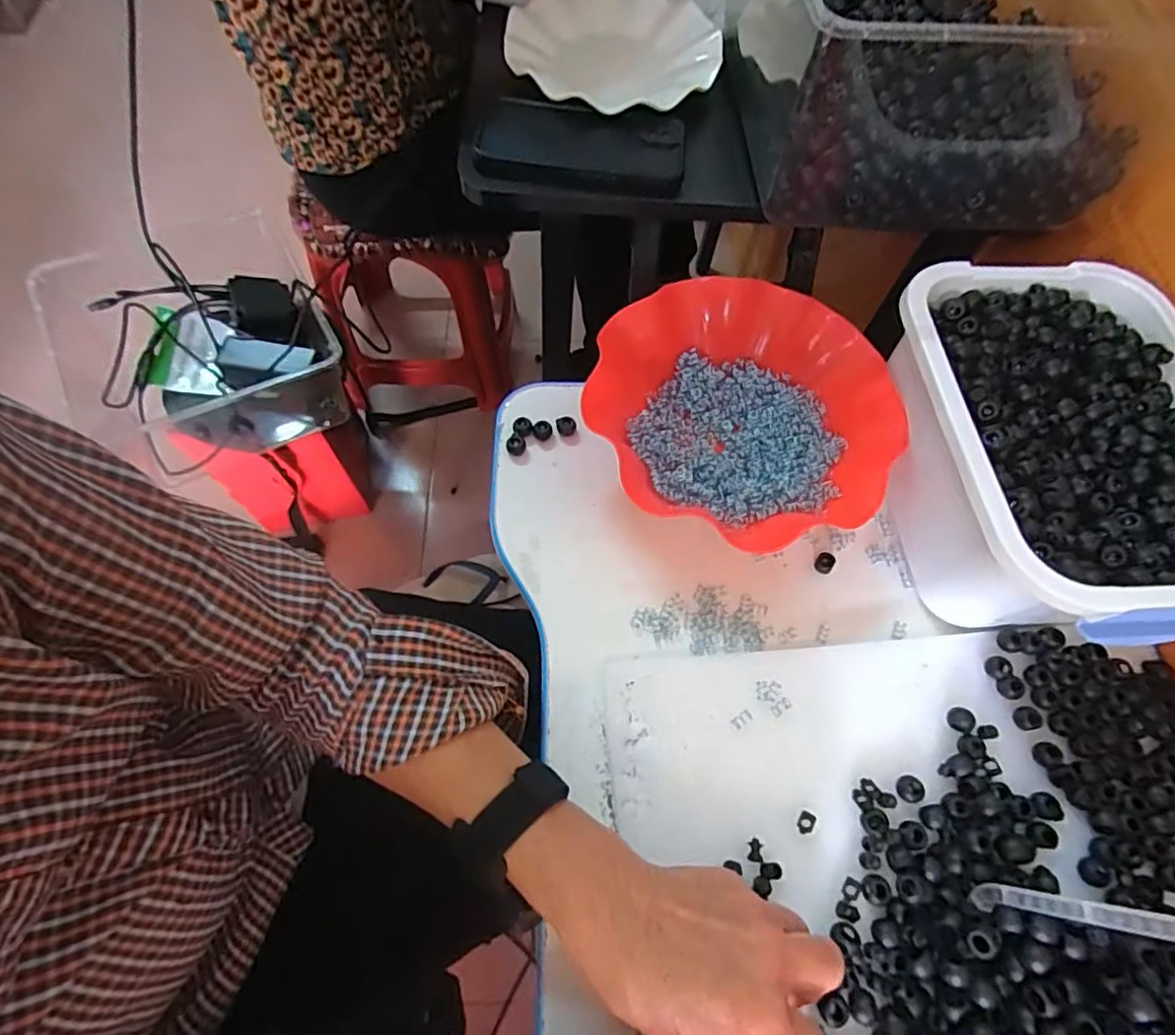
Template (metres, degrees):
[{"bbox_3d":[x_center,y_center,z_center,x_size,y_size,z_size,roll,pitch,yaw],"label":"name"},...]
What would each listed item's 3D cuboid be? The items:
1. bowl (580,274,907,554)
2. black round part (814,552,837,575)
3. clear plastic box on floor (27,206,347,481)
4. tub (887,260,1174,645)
[{"bbox_3d":[0.118,-0.079,0.457,0.207,0.060,0.221,1,65,-3],"label":"bowl"},{"bbox_3d":[0.175,0.034,0.439,0.013,0.011,0.014,0,65,0],"label":"black round part"},{"bbox_3d":[-0.501,-0.219,0.797,0.289,0.160,0.290,-27,70,-15],"label":"clear plastic box on floor"},{"bbox_3d":[0.312,-0.042,0.412,0.192,0.104,0.249,3,65,-2],"label":"tub"}]

